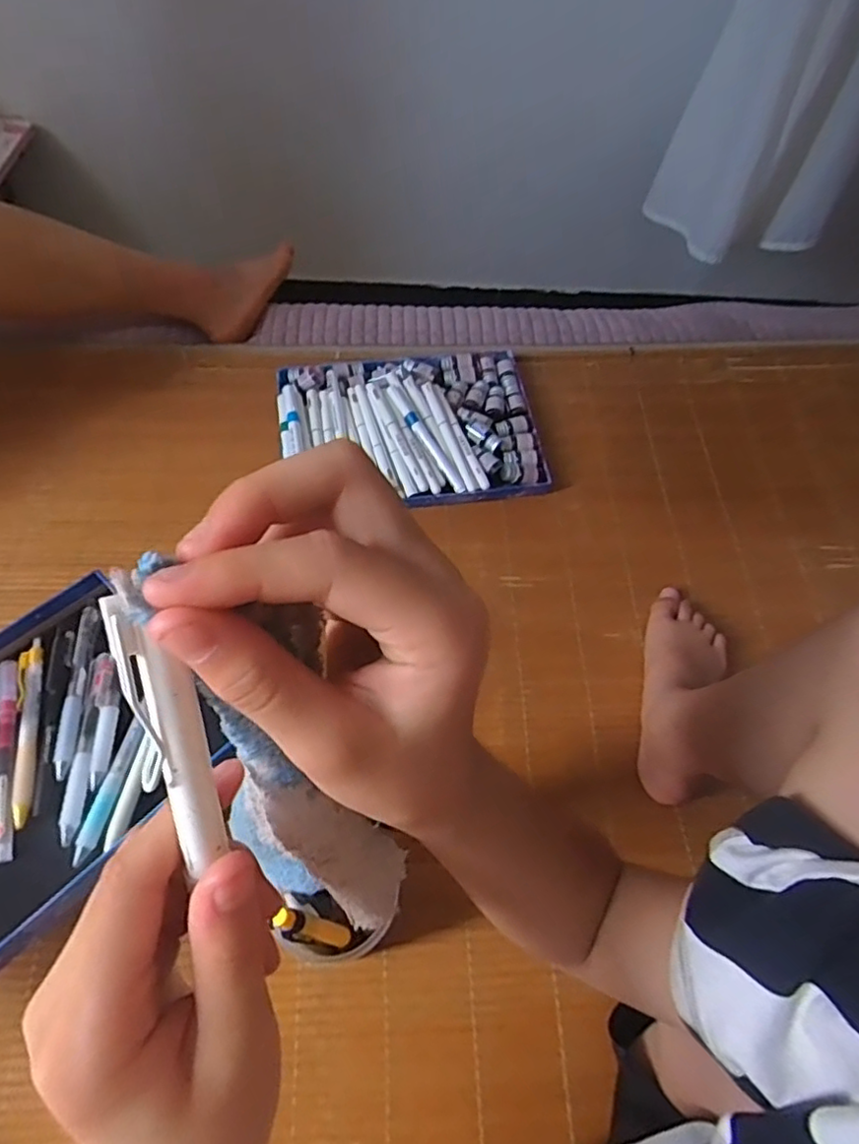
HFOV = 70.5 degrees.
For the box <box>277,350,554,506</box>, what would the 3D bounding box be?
[{"bbox_3d":[-0.022,-0.159,0.658,0.267,0.040,0.190,-6,61,-7],"label":"box"}]

